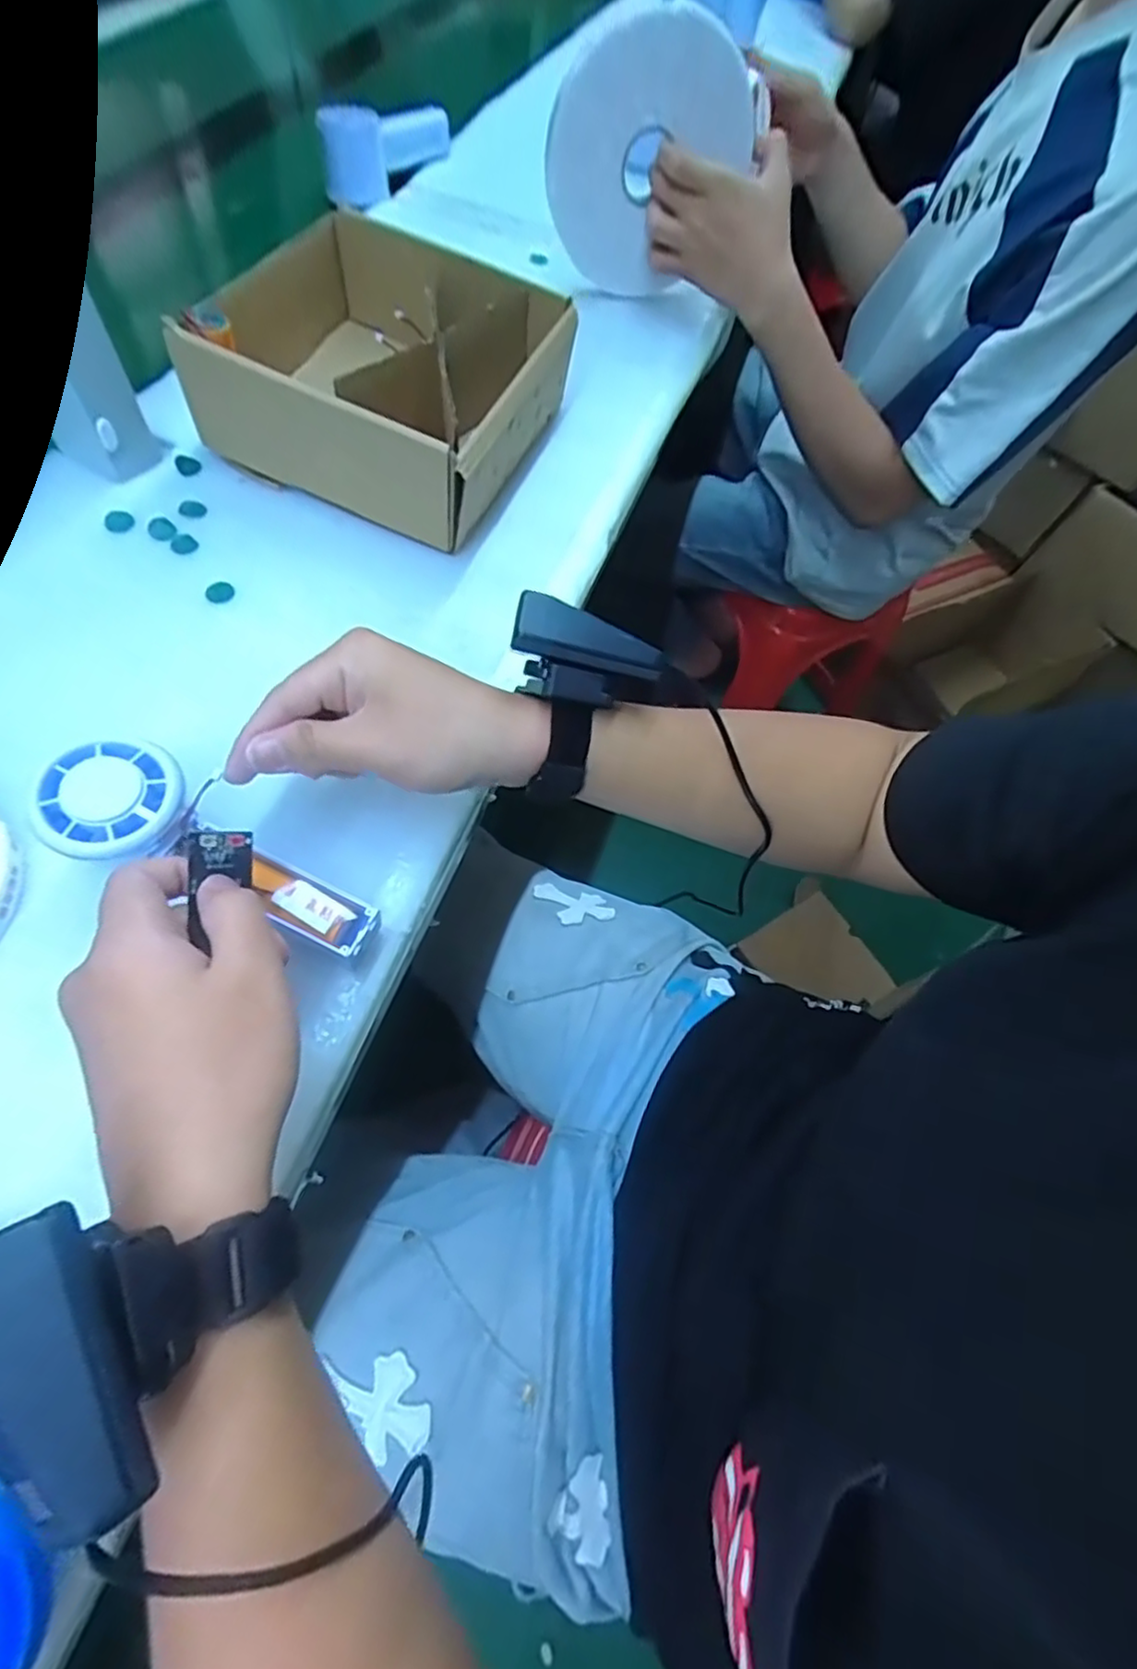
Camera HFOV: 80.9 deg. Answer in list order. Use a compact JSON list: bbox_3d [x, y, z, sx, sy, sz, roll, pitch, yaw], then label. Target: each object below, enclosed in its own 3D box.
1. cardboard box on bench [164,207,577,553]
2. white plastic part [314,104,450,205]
[{"bbox_3d":[-0.122,-0.308,0.454,0.199,0.095,0.198,21,61,9],"label":"cardboard box on bench"},{"bbox_3d":[-0.170,-0.639,0.621,0.122,0.058,0.039,-39,76,-22],"label":"white plastic part"}]

